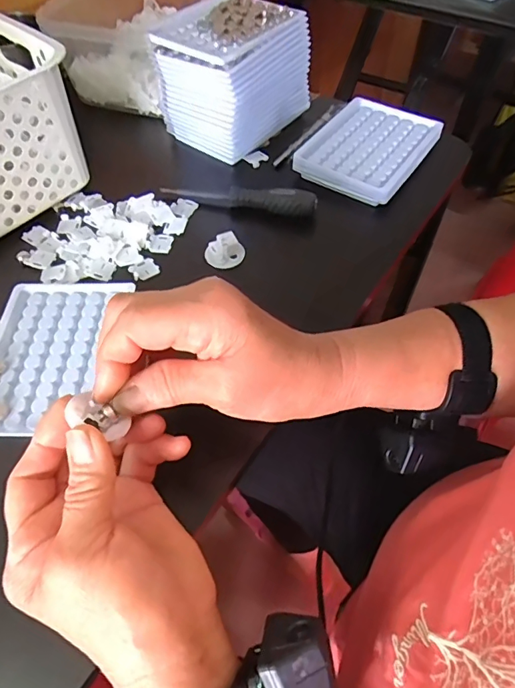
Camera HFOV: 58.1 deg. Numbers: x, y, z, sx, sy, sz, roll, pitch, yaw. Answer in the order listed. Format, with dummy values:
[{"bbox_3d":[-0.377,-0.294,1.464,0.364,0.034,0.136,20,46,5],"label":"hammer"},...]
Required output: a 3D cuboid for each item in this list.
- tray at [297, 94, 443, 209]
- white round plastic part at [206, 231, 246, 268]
[{"bbox_3d":[0.107,-0.193,0.454,0.100,0.019,0.132,30,62,20],"label":"tray"},{"bbox_3d":[-0.027,-0.079,0.386,0.031,0.022,0.022,-20,58,-12],"label":"white round plastic part"}]

